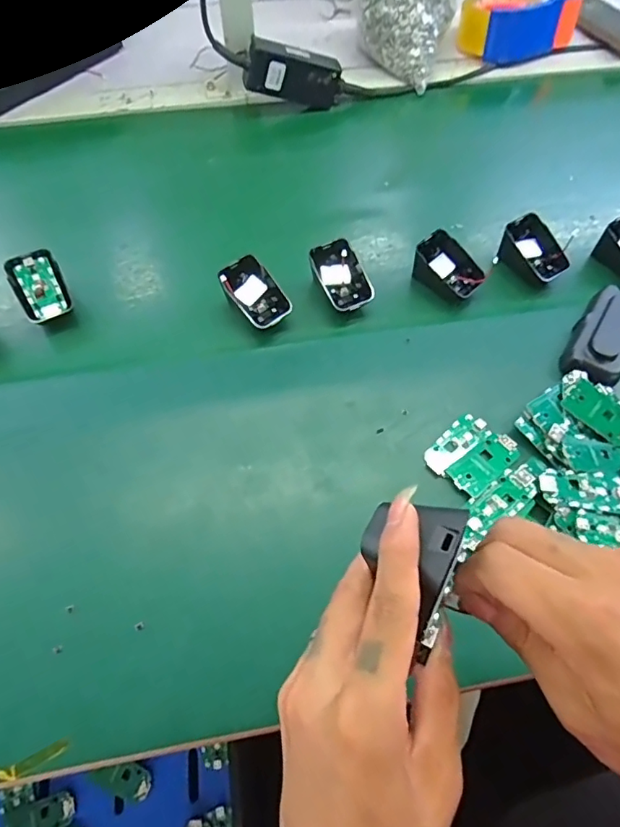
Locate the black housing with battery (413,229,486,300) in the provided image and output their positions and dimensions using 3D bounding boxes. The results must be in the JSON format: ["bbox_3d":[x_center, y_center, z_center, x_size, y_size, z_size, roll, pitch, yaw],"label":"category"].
[{"bbox_3d":[0.135,-0.140,0.507,0.050,0.039,0.065,-39,67,-21],"label":"black housing with battery"}]

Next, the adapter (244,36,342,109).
[{"bbox_3d":[-0.019,-0.417,0.638,0.118,0.053,0.025,-1,58,-25],"label":"adapter"}]

